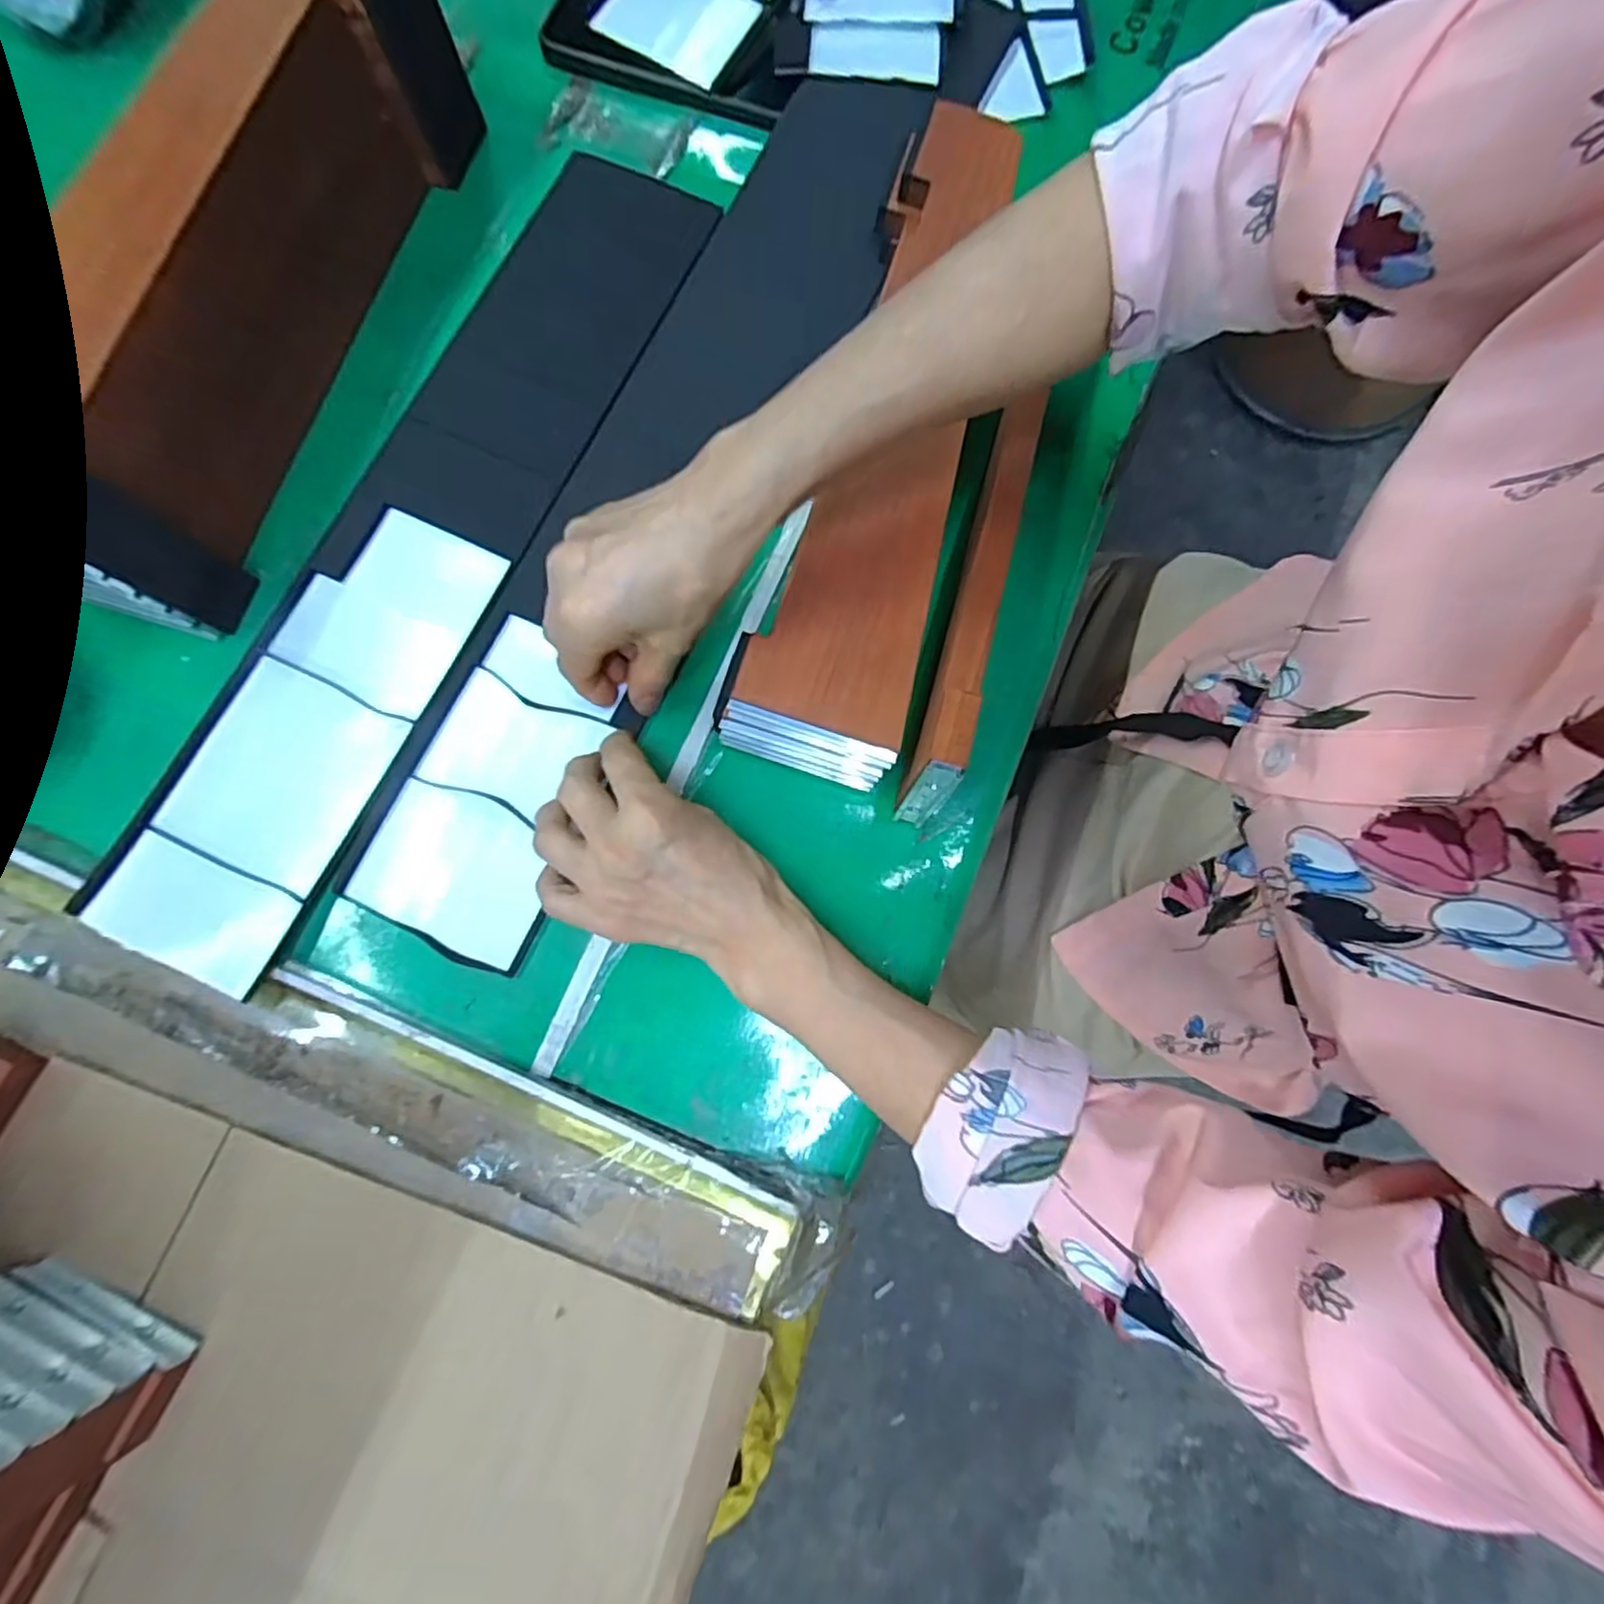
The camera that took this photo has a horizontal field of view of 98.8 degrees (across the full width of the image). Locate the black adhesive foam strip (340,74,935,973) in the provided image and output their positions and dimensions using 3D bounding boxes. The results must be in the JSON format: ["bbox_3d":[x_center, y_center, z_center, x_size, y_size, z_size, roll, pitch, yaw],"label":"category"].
[{"bbox_3d":[-0.069,-0.181,0.370,0.107,0.009,0.535,22,81,3],"label":"black adhesive foam strip"}]

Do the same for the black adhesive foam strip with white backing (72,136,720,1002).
[{"bbox_3d":[-0.194,-0.146,0.361,0.102,0.009,0.476,24,80,5],"label":"black adhesive foam strip with white backing"}]

